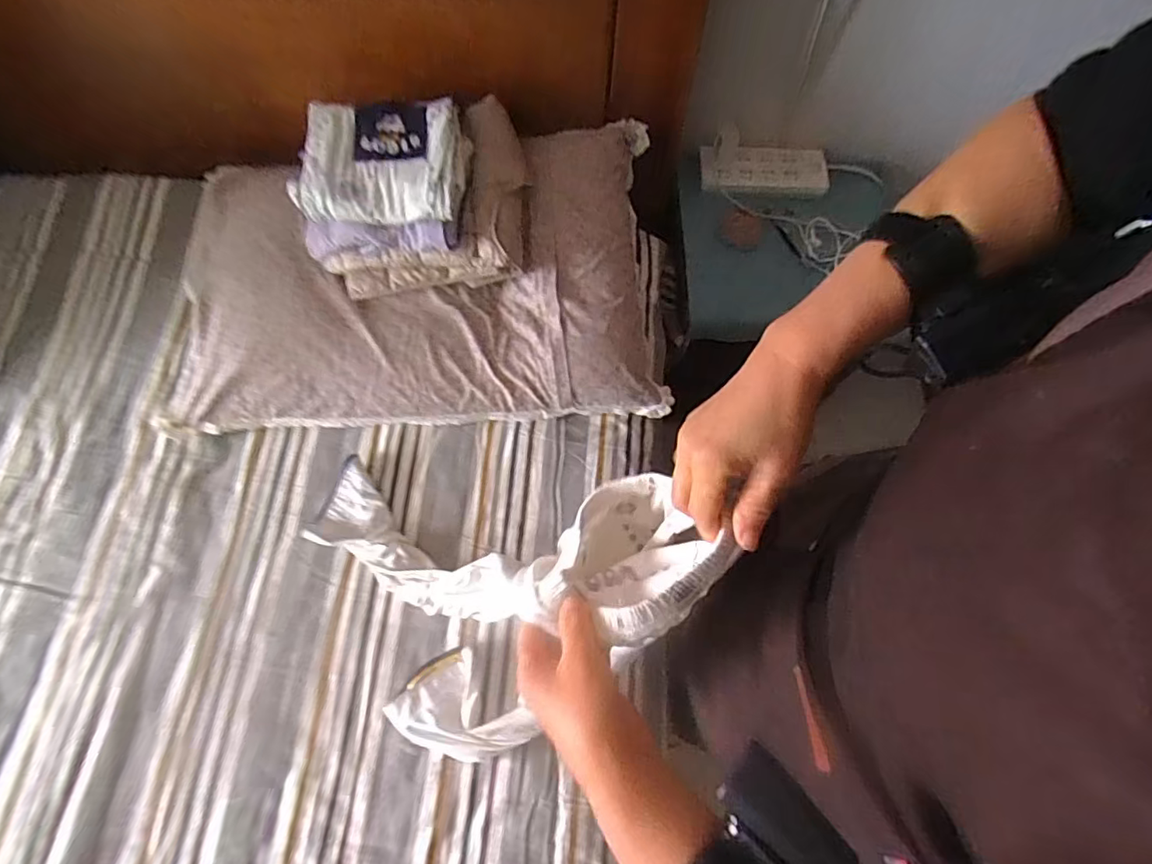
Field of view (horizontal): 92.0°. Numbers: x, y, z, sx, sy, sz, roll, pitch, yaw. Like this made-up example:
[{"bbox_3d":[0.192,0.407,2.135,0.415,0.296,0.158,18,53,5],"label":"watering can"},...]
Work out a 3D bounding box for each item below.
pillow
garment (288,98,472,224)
[{"bbox_3d":[-0.235,-0.229,0.833,0.705,0.128,0.419,-3,70,-3],"label":"pillow"},{"bbox_3d":[-0.258,-0.366,0.736,0.225,0.055,0.171,3,70,-1],"label":"garment"}]

